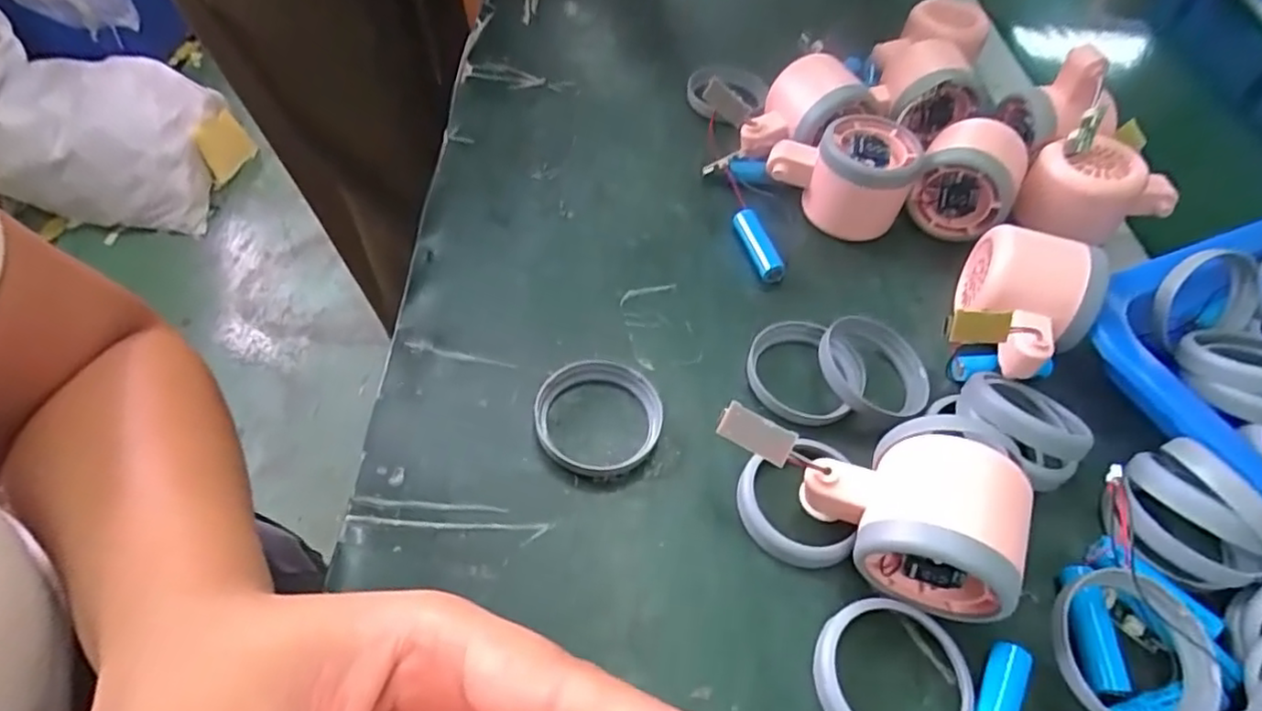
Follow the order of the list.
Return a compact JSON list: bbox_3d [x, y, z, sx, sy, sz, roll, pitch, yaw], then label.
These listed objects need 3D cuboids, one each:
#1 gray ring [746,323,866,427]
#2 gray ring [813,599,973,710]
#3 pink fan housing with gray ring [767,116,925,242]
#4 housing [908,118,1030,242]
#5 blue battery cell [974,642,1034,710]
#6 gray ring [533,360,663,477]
[{"bbox_3d":[0.088,0.008,0.339,0.057,0.010,0.058,2,54,-2],"label":"gray ring"},{"bbox_3d":[0.100,0.124,0.255,0.057,0.011,0.057,2,52,-3],"label":"gray ring"},{"bbox_3d":[0.128,-0.113,0.409,0.082,0.051,0.058,26,55,15],"label":"pink fan housing with gray ring"},{"bbox_3d":[0.207,-0.109,0.408,0.058,0.057,0.063,29,56,17],"label":"housing"},{"bbox_3d":[0.135,0.132,0.250,0.015,0.012,0.050,28,55,16],"label":"blue battery cell"},{"bbox_3d":[-0.015,0.029,0.313,0.058,0.014,0.055,2,52,-3],"label":"gray ring"}]

